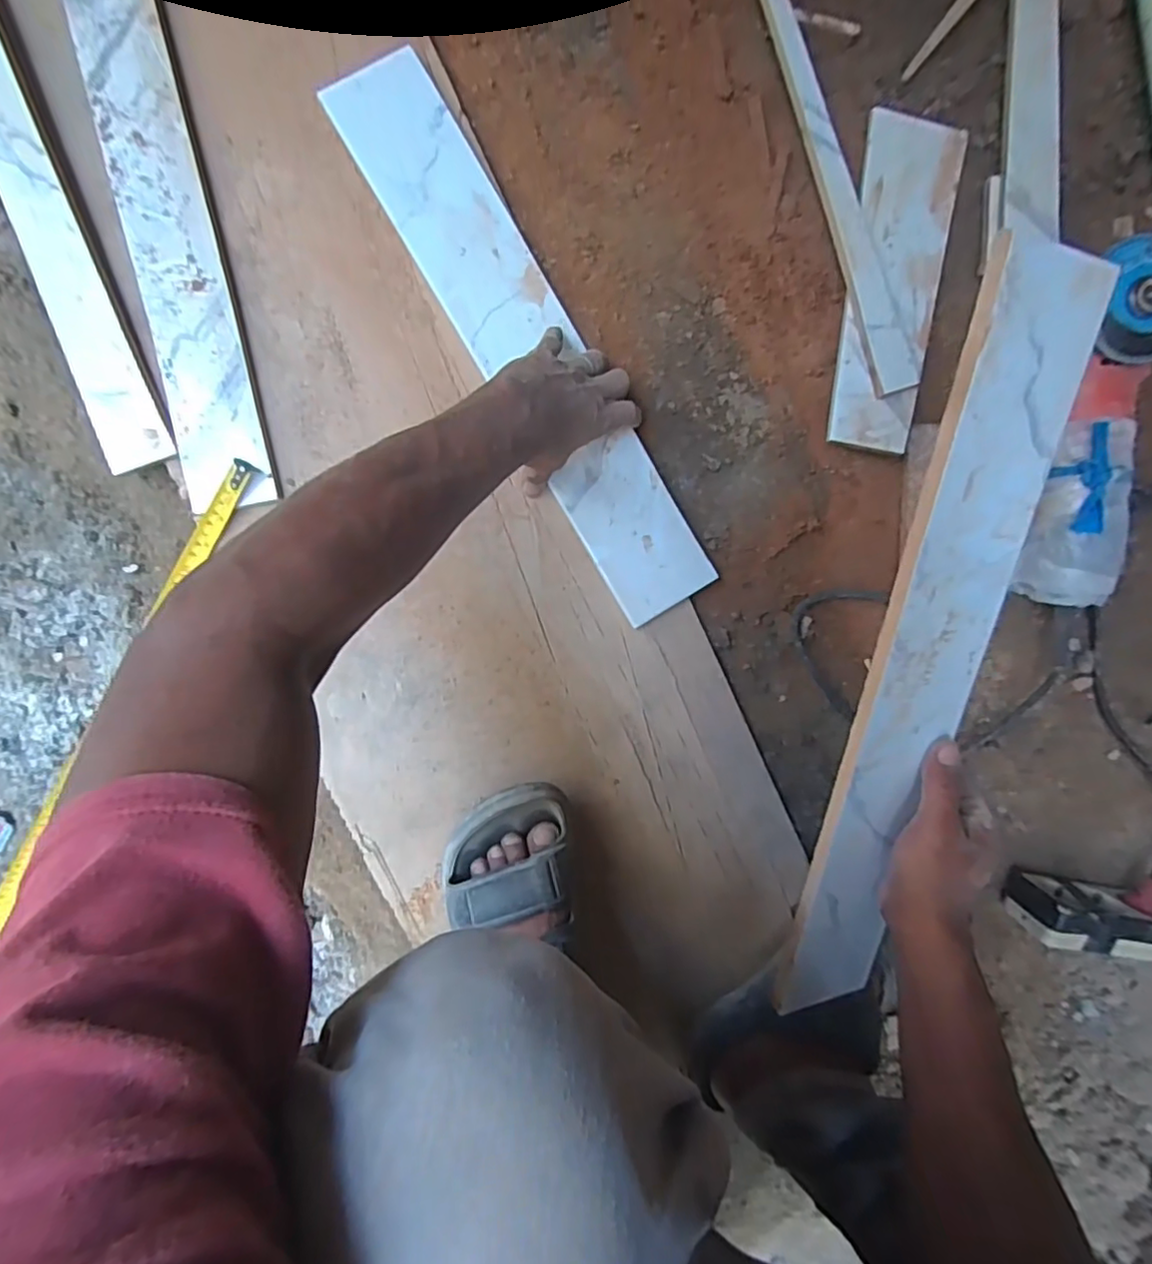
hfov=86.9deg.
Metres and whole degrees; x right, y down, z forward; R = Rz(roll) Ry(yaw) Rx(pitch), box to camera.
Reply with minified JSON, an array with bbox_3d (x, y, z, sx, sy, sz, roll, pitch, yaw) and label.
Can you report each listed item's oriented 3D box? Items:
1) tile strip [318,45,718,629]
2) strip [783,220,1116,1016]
[{"bbox_3d":[-0.039,-0.235,0.505,0.087,0.008,0.489,-30,94,-6],"label":"tile strip"},{"bbox_3d":[0.211,0.041,0.377,0.087,0.010,0.483,-2,111,-21],"label":"strip"}]

